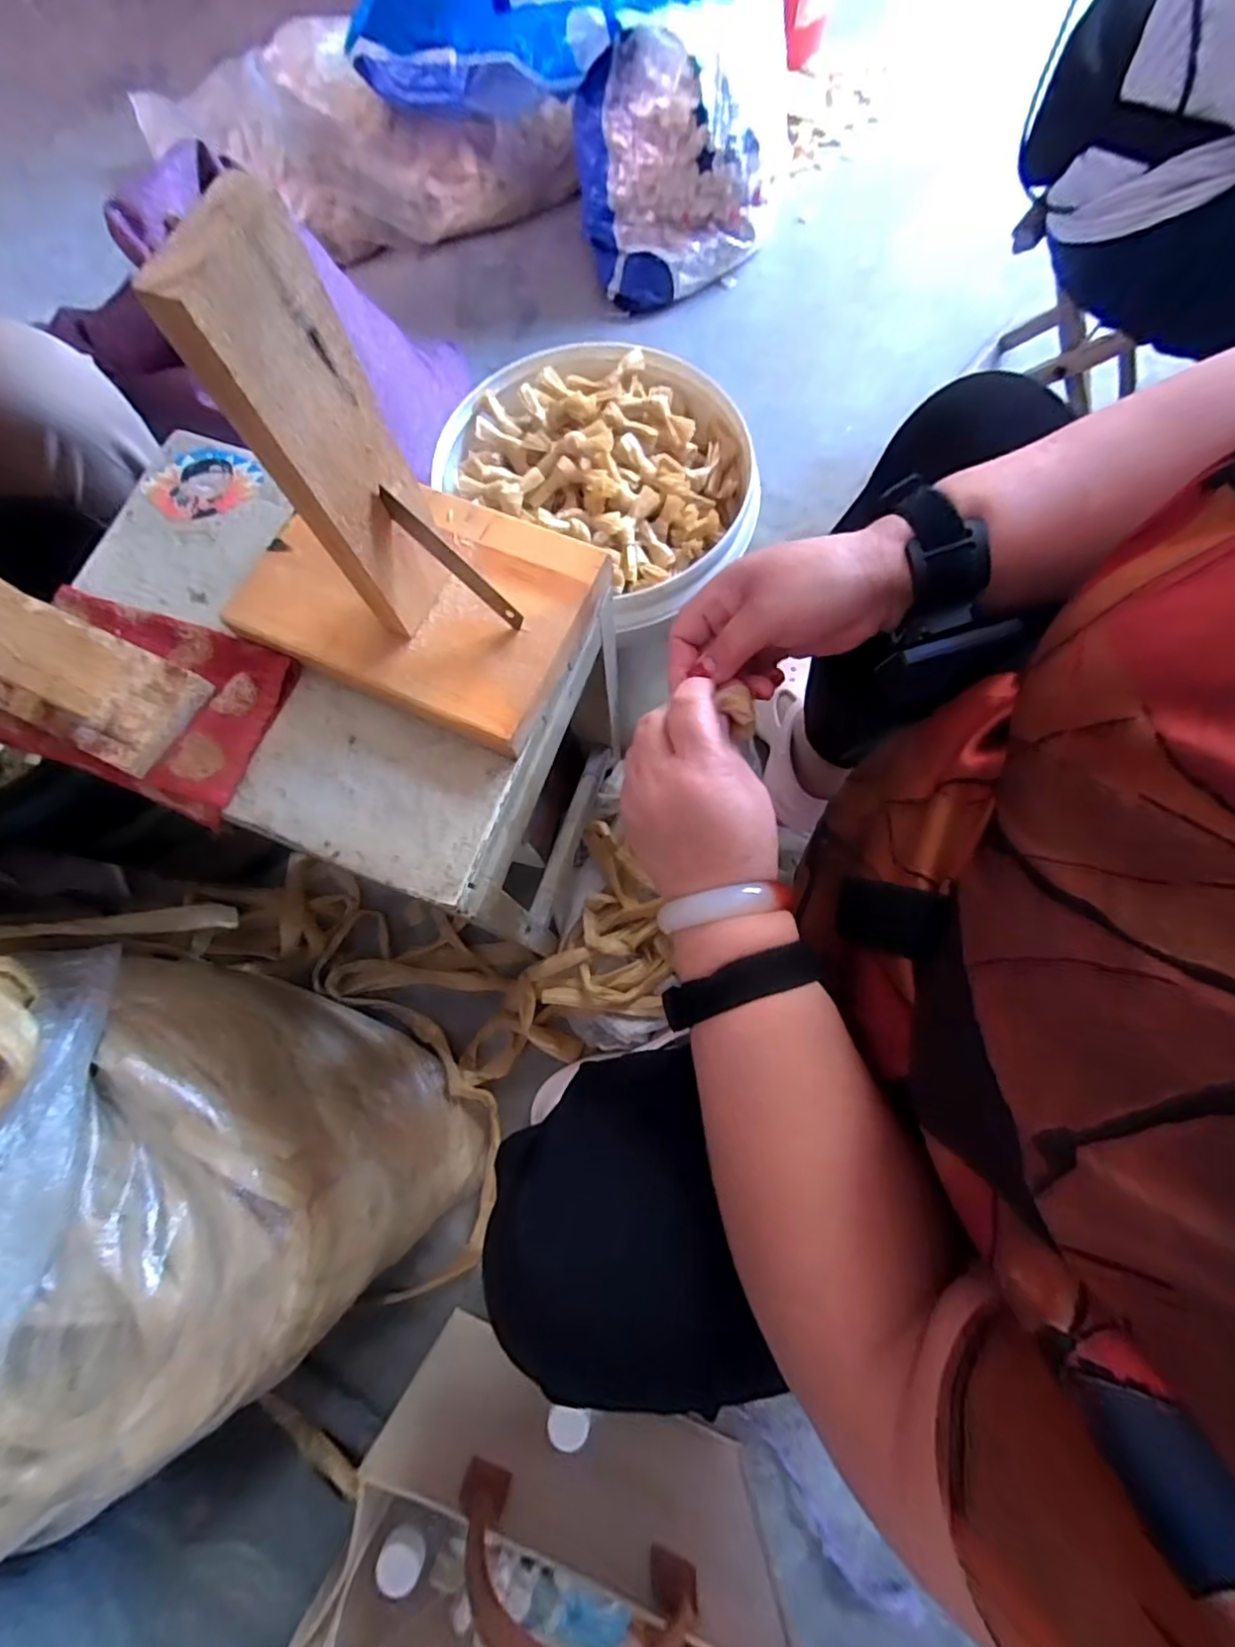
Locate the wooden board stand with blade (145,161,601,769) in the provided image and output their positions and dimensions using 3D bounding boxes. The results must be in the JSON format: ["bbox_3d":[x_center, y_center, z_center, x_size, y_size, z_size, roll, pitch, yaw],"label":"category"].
[{"bbox_3d":[-0.127,-0.171,0.303,0.204,0.205,0.137,24,76,8],"label":"wooden board stand with blade"}]

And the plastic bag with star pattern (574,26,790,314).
[{"bbox_3d":[0.085,-0.994,0.972,0.307,0.251,0.189,3,74,3],"label":"plastic bag with star pattern"}]

